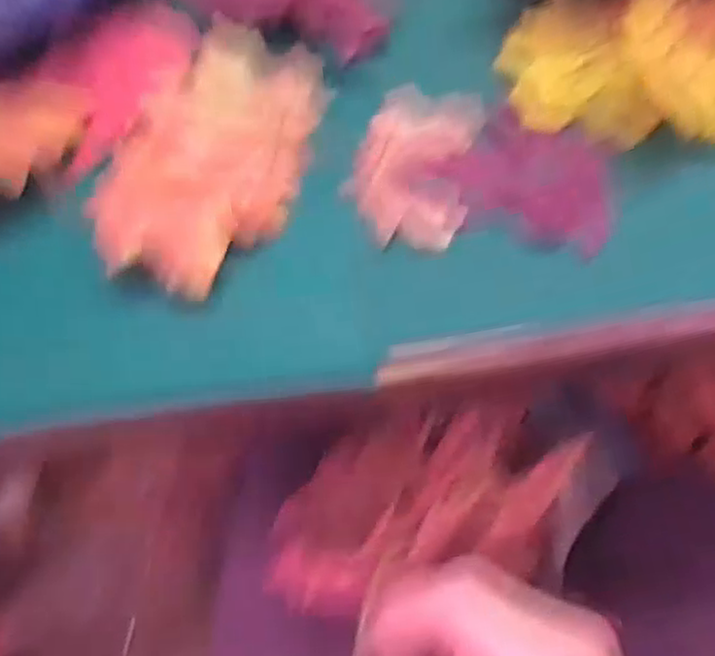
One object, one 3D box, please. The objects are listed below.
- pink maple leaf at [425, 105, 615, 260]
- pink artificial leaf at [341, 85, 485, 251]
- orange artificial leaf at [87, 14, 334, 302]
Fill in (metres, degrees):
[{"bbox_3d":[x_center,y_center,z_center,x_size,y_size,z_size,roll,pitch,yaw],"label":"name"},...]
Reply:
[{"bbox_3d":[0.079,-0.071,0.338,0.079,0.010,0.067,11,64,6],"label":"pink maple leaf"},{"bbox_3d":[0.027,-0.079,0.343,0.053,0.005,0.091,13,64,7],"label":"pink artificial leaf"},{"bbox_3d":[-0.064,-0.082,0.339,0.079,0.017,0.147,14,64,7],"label":"orange artificial leaf"}]

